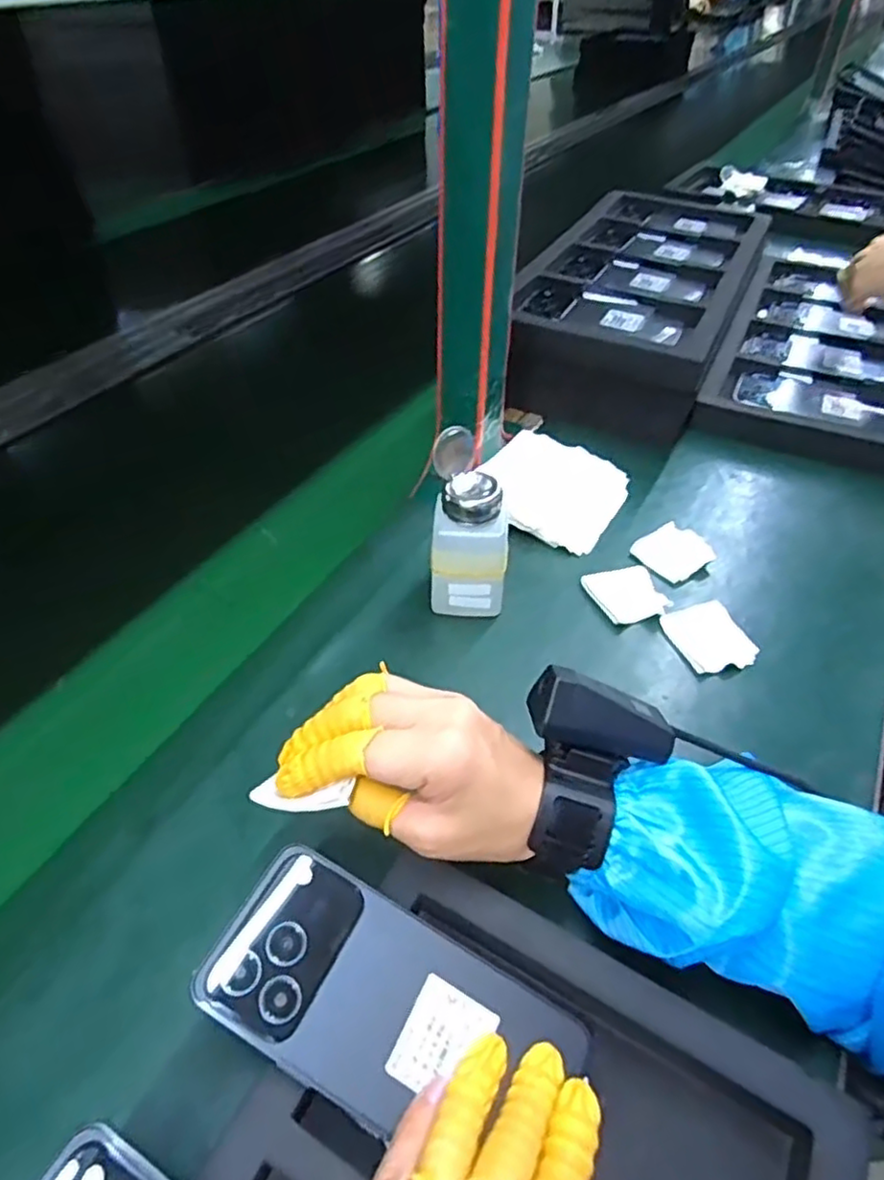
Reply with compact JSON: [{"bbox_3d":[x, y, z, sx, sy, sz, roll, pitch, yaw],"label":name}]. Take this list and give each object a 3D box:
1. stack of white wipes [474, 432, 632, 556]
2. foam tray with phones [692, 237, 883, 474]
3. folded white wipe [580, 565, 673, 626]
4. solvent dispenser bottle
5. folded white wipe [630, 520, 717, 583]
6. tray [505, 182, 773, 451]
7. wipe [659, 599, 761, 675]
[{"bbox_3d":[0.095,-0.089,0.596,0.113,0.034,0.115,25,50,23],"label":"stack of white wipes"},{"bbox_3d":[0.460,-0.289,0.807,0.220,0.045,0.457,20,48,19],"label":"foam tray with phones"},{"bbox_3d":[0.142,0.002,0.520,0.051,0.008,0.051,-12,46,-12],"label":"folded white wipe"},{"bbox_3d":[0.019,-0.038,0.472,0.054,0.140,0.045,4,45,4],"label":"solvent dispenser bottle"},{"bbox_3d":[0.190,-0.032,0.556,0.058,0.008,0.049,-29,51,-26],"label":"folded white wipe"},{"bbox_3d":[0.240,-0.347,0.827,0.218,0.116,0.460,19,48,19],"label":"tray"},{"bbox_3d":[0.196,0.033,0.493,0.055,0.004,0.059,-13,46,-13],"label":"wipe"}]

